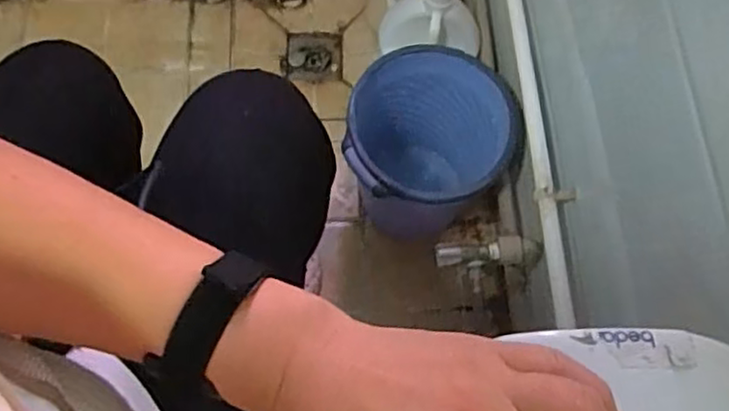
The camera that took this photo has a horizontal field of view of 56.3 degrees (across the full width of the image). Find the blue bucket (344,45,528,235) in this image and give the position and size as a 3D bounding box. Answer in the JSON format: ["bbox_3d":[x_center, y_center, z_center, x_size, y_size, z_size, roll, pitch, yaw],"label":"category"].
[{"bbox_3d":[0.099,-0.071,1.018,0.237,0.229,0.225,1,67,-2],"label":"blue bucket"}]

